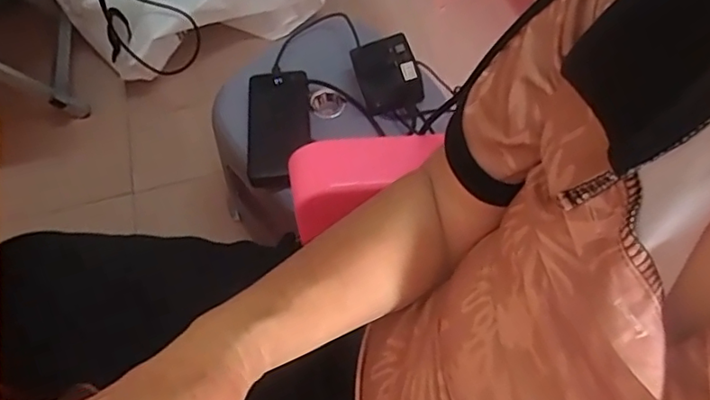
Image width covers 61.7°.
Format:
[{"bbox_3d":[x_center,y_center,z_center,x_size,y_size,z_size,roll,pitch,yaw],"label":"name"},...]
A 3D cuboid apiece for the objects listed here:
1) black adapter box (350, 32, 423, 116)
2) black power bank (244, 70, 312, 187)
[{"bbox_3d":[0.037,-0.153,0.741,0.074,0.054,0.081,-16,62,-5],"label":"black adapter box"},{"bbox_3d":[-0.094,-0.091,0.734,0.078,0.025,0.158,1,71,-13],"label":"black power bank"}]

